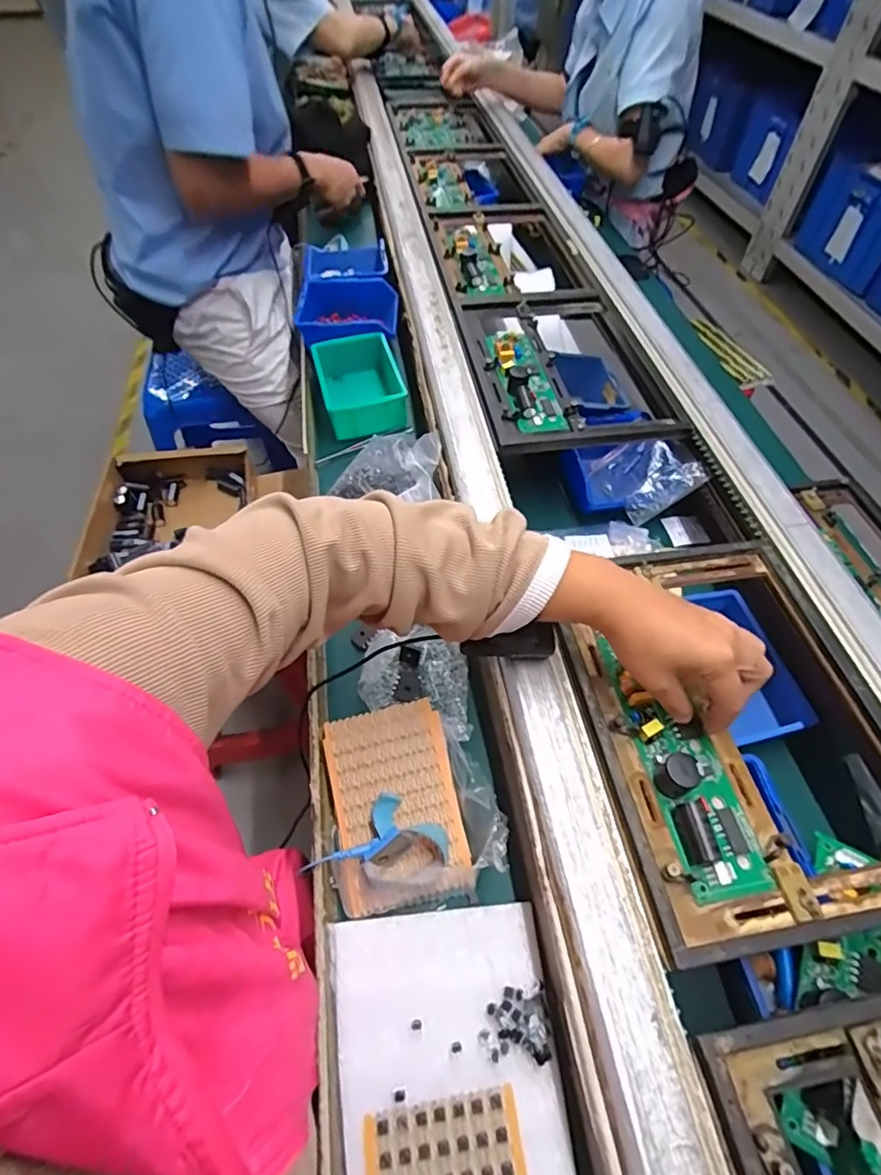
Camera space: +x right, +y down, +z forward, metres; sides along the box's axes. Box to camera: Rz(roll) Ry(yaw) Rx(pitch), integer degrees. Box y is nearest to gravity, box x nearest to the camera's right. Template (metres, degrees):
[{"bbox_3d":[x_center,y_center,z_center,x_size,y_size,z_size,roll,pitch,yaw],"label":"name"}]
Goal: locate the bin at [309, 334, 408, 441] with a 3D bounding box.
[{"bbox_3d":[-0.095,-0.242,0.693,0.101,0.066,0.154,-13,55,-10],"label":"bin"}]

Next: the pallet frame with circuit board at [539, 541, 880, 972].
[{"bbox_3d":[0.218,0.088,0.420,0.223,0.030,0.295,-7,54,-7],"label":"pallet frame with circuit board"}]

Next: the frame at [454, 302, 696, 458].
[{"bbox_3d":[0.146,-0.277,0.686,0.220,0.033,0.320,-5,54,-5],"label":"frame"}]

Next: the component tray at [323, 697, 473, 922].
[{"bbox_3d":[-0.033,0.152,0.406,0.088,0.017,0.136,-10,55,-8],"label":"component tray"}]

